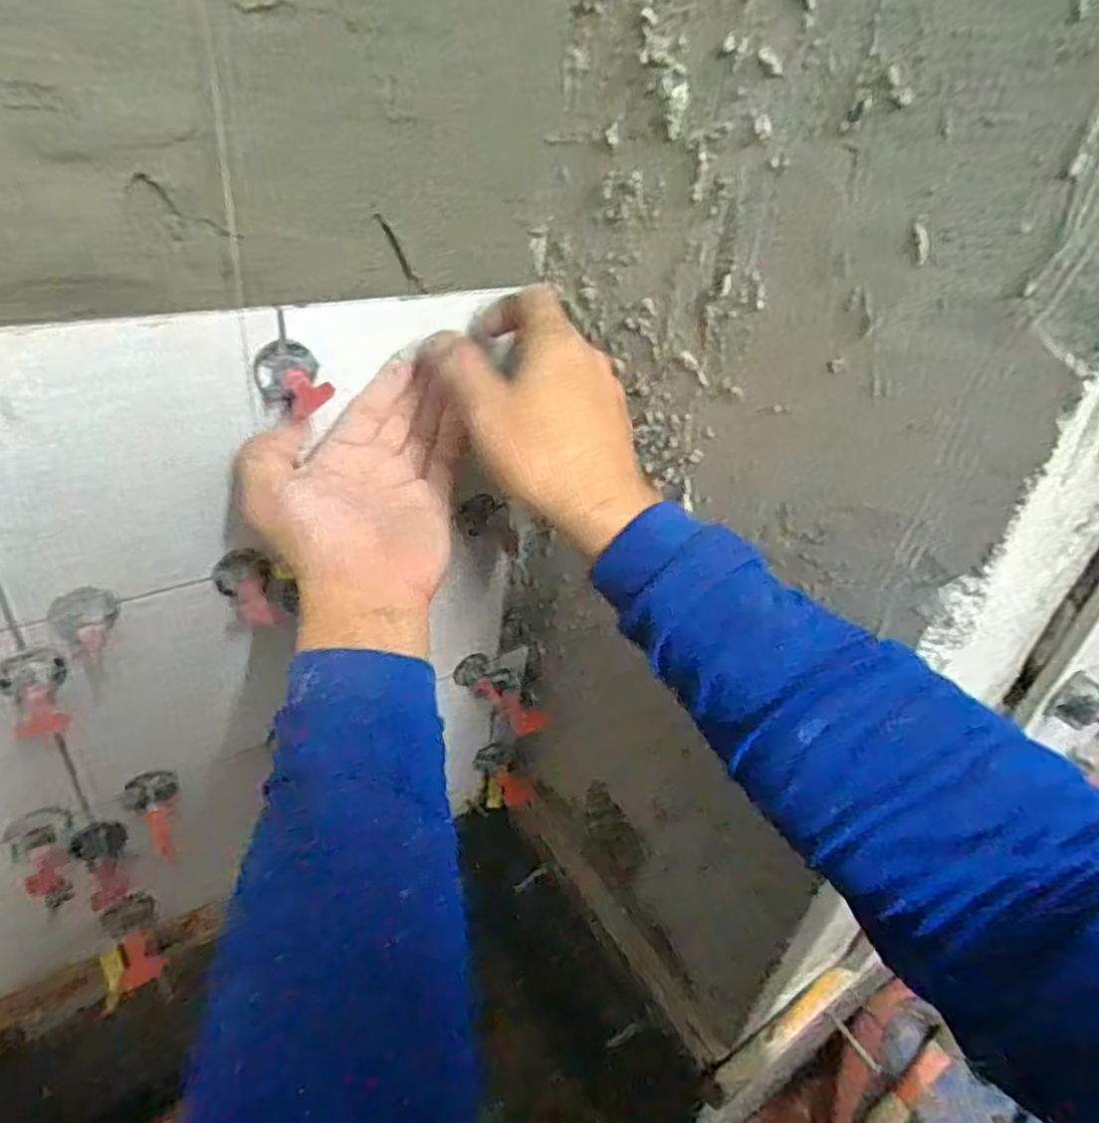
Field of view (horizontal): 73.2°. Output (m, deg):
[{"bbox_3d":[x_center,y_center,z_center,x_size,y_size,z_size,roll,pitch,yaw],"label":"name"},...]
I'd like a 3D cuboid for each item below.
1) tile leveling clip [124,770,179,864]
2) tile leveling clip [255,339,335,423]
[{"bbox_3d":[-0.254,0.166,0.480,0.030,0.028,0.058,-14,82,-28],"label":"tile leveling clip"},{"bbox_3d":[-0.128,-0.089,0.376,0.031,0.034,0.037,-17,42,-31],"label":"tile leveling clip"}]

